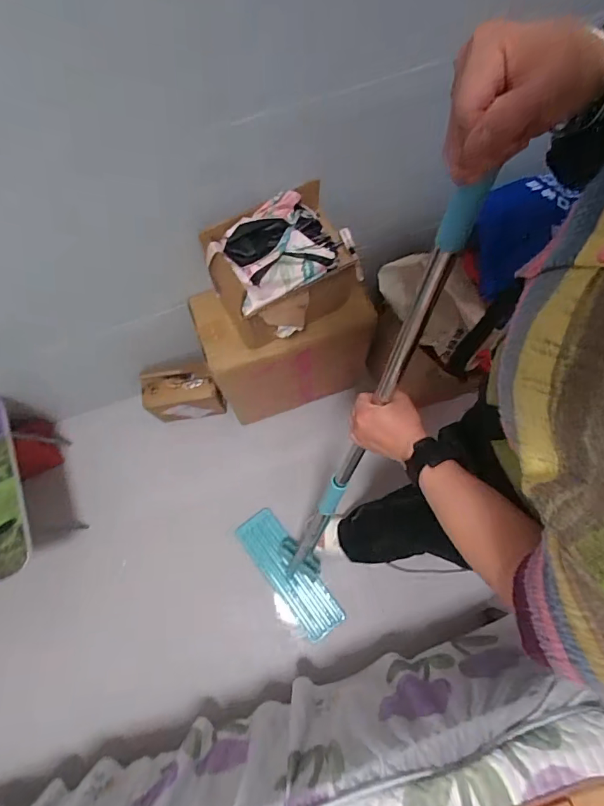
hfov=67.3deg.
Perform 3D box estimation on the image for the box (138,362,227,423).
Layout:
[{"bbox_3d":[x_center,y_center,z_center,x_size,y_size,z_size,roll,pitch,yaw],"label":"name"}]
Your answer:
[{"bbox_3d":[-0.302,-0.028,1.170,0.184,0.164,0.106,-12,76,-2],"label":"box"}]

